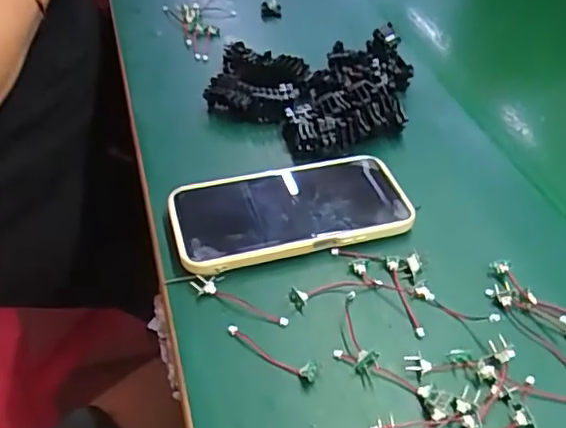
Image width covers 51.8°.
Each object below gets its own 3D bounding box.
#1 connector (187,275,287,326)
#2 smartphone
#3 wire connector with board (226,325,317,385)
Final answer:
[{"bbox_3d":[-0.027,0.055,0.374,0.067,0.005,0.011,21,46,16],"label":"connector"},{"bbox_3d":[0.005,-0.005,0.427,0.170,0.014,0.084,-10,46,-14],"label":"smartphone"},{"bbox_3d":[-0.007,0.082,0.349,0.061,0.007,0.011,24,47,19],"label":"wire connector with board"}]

